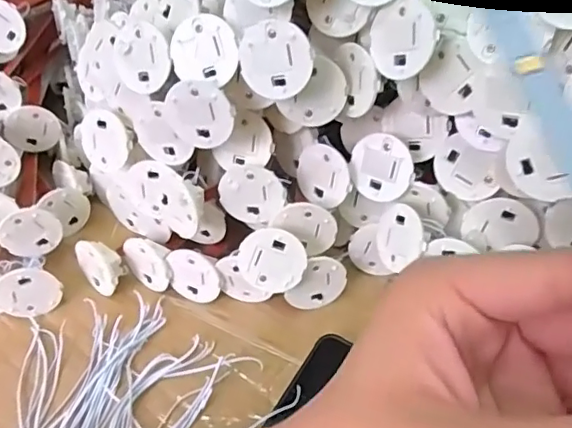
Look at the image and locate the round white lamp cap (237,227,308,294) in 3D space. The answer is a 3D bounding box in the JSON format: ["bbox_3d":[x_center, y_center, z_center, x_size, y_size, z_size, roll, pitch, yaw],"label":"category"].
[{"bbox_3d":[-0.008,0.026,0.325,0.038,0.037,0.004,23,19,-2],"label":"round white lamp cap"}]

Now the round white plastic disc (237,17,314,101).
[{"bbox_3d":[-0.006,-0.078,0.287,0.039,0.038,0.004,22,27,11],"label":"round white plastic disc"}]

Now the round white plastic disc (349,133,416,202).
[{"bbox_3d":[0.055,-0.027,0.326,0.037,0.037,0.004,-6,8,34],"label":"round white plastic disc"}]

